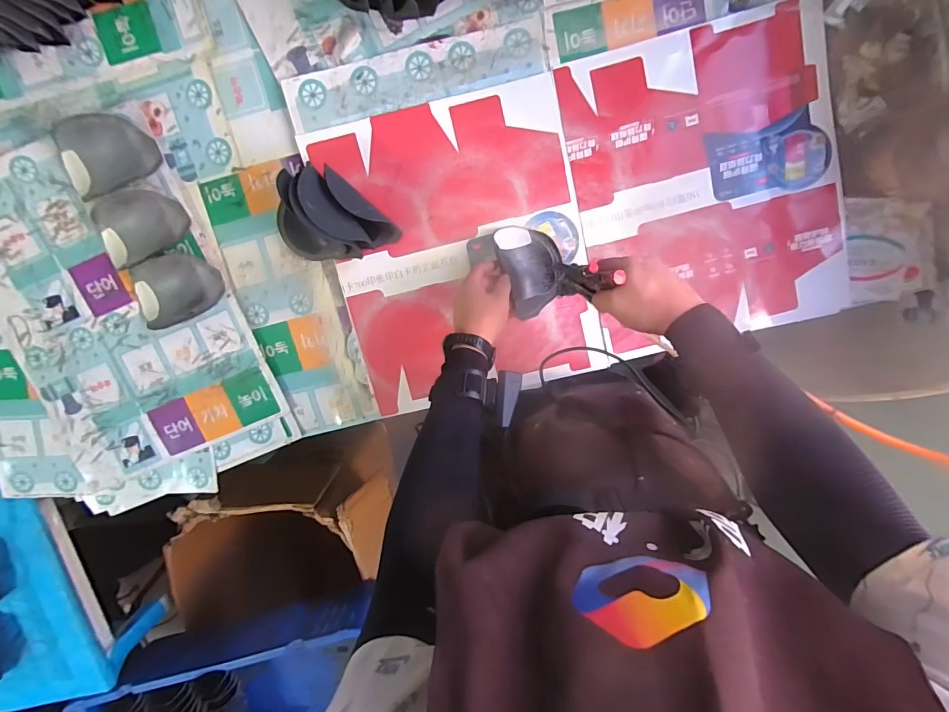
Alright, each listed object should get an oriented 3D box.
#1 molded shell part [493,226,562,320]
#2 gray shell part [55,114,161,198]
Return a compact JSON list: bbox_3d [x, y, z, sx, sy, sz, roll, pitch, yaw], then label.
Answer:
[{"bbox_3d":[0.089,-0.138,0.660,0.091,0.036,0.140,-21,98,4],"label":"molded shell part"},{"bbox_3d":[-0.559,-0.302,0.635,0.142,0.046,0.099,-20,98,4],"label":"gray shell part"}]

